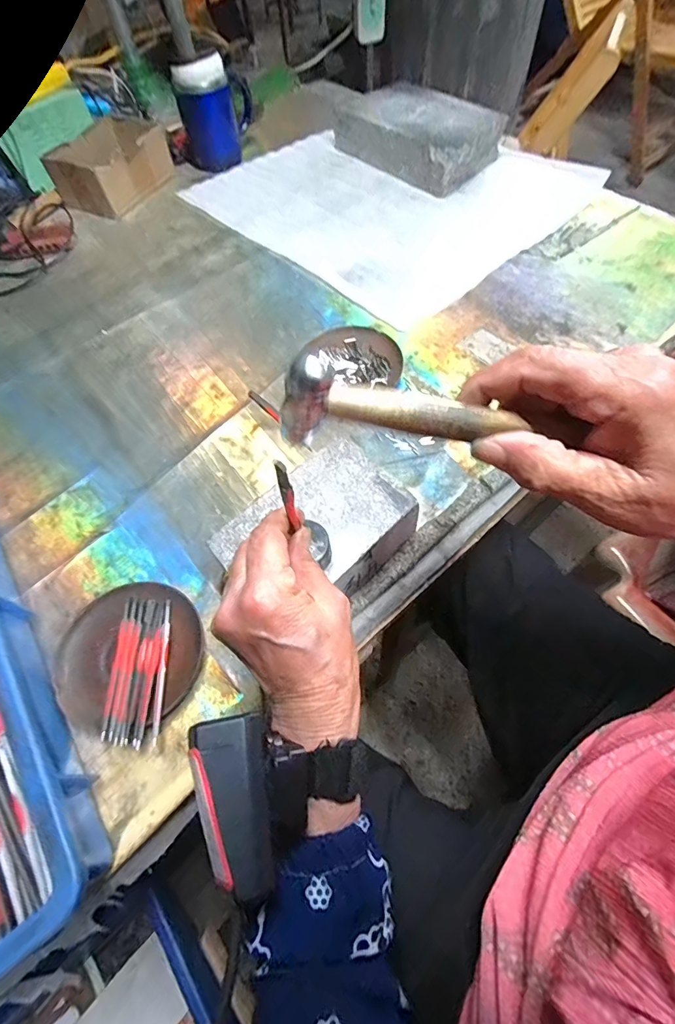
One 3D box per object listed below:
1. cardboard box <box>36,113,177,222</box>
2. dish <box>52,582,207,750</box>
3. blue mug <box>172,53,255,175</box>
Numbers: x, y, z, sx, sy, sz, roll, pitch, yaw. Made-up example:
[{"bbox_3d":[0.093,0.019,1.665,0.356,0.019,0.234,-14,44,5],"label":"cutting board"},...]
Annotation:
[{"bbox_3d":[-0.357,-0.566,0.710,0.130,0.066,0.188,24,64,16],"label":"cardboard box"},{"bbox_3d":[-0.166,0.113,0.348,0.110,0.018,0.112,-1,60,2],"label":"dish"},{"bbox_3d":[-0.200,-0.660,0.719,0.094,0.125,0.103,12,62,10],"label":"blue mug"}]

